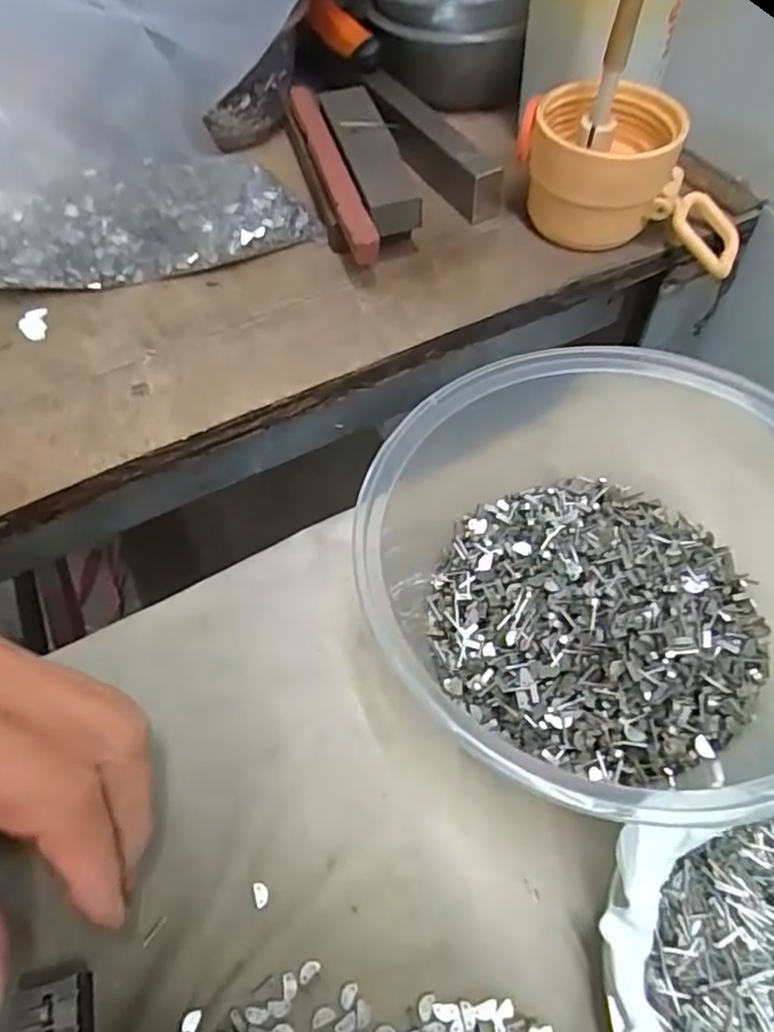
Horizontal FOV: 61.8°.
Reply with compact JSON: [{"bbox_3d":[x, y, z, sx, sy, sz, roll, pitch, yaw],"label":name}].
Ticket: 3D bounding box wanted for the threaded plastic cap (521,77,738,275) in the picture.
[{"bbox_3d":[0.112,-0.155,0.293,0.106,0.052,0.054,12,58,10],"label":"threaded plastic cap"}]

